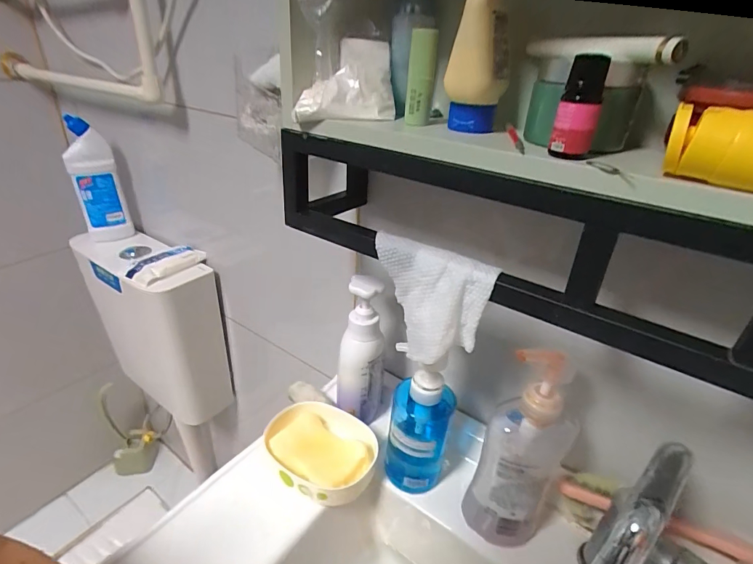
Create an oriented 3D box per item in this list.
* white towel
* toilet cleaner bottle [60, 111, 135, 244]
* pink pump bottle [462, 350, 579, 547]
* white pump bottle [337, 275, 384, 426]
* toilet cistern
[{"bbox_3d":[0.042,0.015,0.371,0.043,0.090,0.115,-25,41,-39],"label":"white towel"},{"bbox_3d":[-0.561,-0.195,0.837,0.083,0.233,0.052,-10,33,-22],"label":"toilet cleaner bottle"},{"bbox_3d":[0.150,0.164,0.413,0.072,0.226,0.082,26,37,32],"label":"pink pump bottle"},{"bbox_3d":[-0.016,0.094,0.533,0.061,0.218,0.068,7,31,6],"label":"white pump bottle"},{"bbox_3d":[-0.484,0.092,0.911,0.320,0.363,0.133,21,35,27],"label":"toilet cistern"}]

